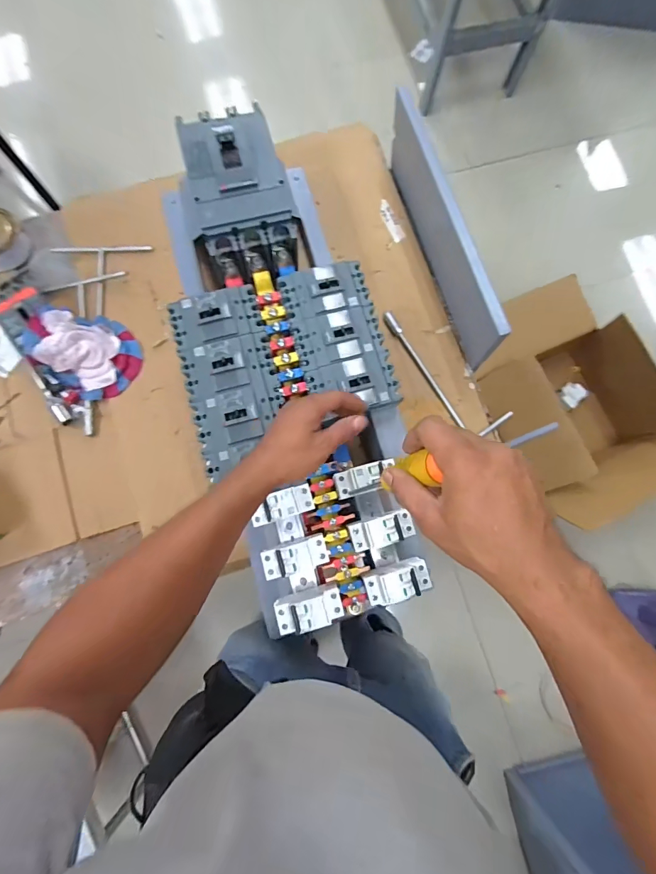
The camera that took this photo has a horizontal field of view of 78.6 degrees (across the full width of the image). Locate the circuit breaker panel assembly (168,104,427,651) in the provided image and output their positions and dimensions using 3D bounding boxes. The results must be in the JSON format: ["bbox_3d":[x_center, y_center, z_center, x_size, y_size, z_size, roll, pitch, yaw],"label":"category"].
[{"bbox_3d":[-0.060,-0.117,0.630,0.285,0.180,0.740,-14,78,-5],"label":"circuit breaker panel assembly"}]

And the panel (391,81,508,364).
[{"bbox_3d":[0.195,-0.352,0.695,0.027,0.168,0.458,-18,78,-6],"label":"panel"}]

